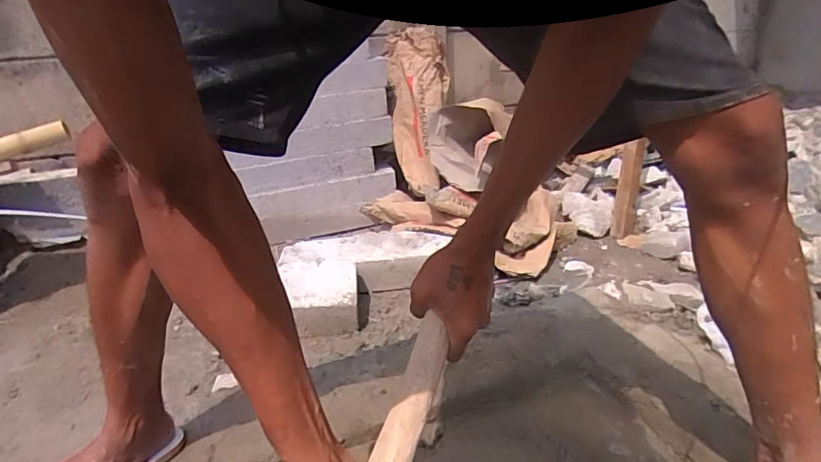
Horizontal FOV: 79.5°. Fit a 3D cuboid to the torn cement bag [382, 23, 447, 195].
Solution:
[{"bbox_3d":[0.021,-0.412,1.717,0.208,0.590,0.084,-1,-7,4],"label":"torn cement bag"}]

